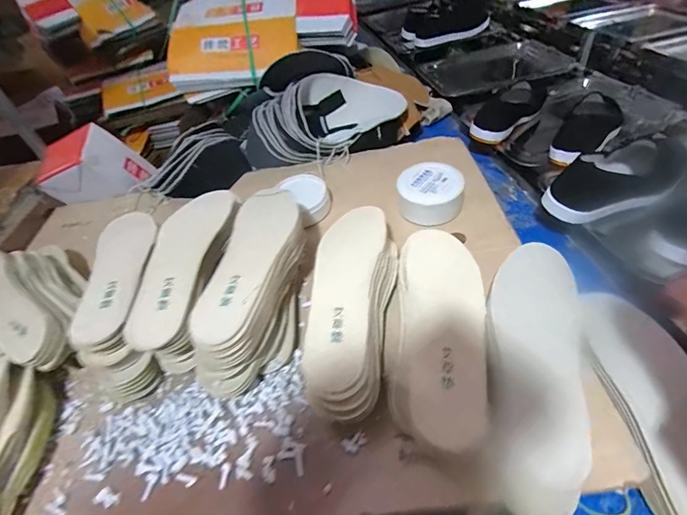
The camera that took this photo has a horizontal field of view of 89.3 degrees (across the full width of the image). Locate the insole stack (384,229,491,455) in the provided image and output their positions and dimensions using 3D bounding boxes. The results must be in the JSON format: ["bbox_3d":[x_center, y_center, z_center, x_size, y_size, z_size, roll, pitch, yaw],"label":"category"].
[{"bbox_3d":[0.103,0.086,0.404,0.106,0.077,0.244,6,49,12],"label":"insole stack"}]

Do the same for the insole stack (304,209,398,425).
[{"bbox_3d":[0.014,0.062,0.432,0.097,0.091,0.262,1,48,7],"label":"insole stack"}]

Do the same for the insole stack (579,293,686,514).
[{"bbox_3d":[0.323,0.149,0.357,0.085,0.021,0.251,1,48,8],"label":"insole stack"}]

